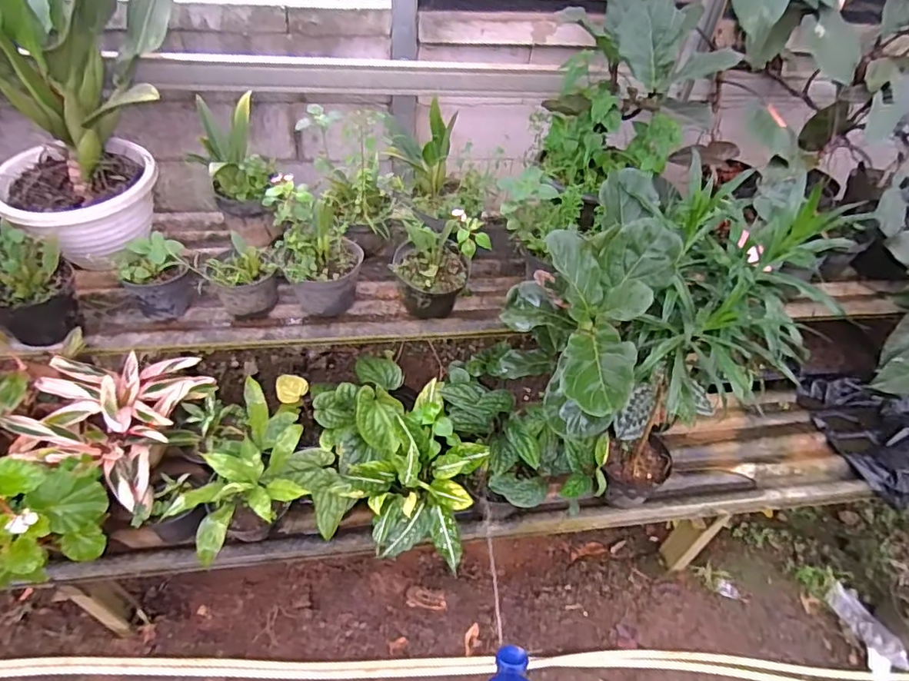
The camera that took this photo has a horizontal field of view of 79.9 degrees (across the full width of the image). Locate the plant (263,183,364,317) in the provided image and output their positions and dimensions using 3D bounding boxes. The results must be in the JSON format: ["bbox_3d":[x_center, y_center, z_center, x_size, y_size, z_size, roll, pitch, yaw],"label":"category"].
[{"bbox_3d":[-0.299,-0.196,1.204,0.180,0.268,0.155,-16,49,-19],"label":"plant"}]

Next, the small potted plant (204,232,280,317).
[{"bbox_3d":[-0.473,-0.131,1.226,0.149,0.144,0.155,-13,48,-17],"label":"small potted plant"}]

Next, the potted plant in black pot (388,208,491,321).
[{"bbox_3d":[-0.034,-0.175,1.238,0.209,0.226,0.183,7,46,2],"label":"potted plant in black pot"}]

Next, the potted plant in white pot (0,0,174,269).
[{"bbox_3d":[-0.790,-0.547,1.095,0.402,0.637,0.508,-9,47,-13],"label":"potted plant in white pot"}]

